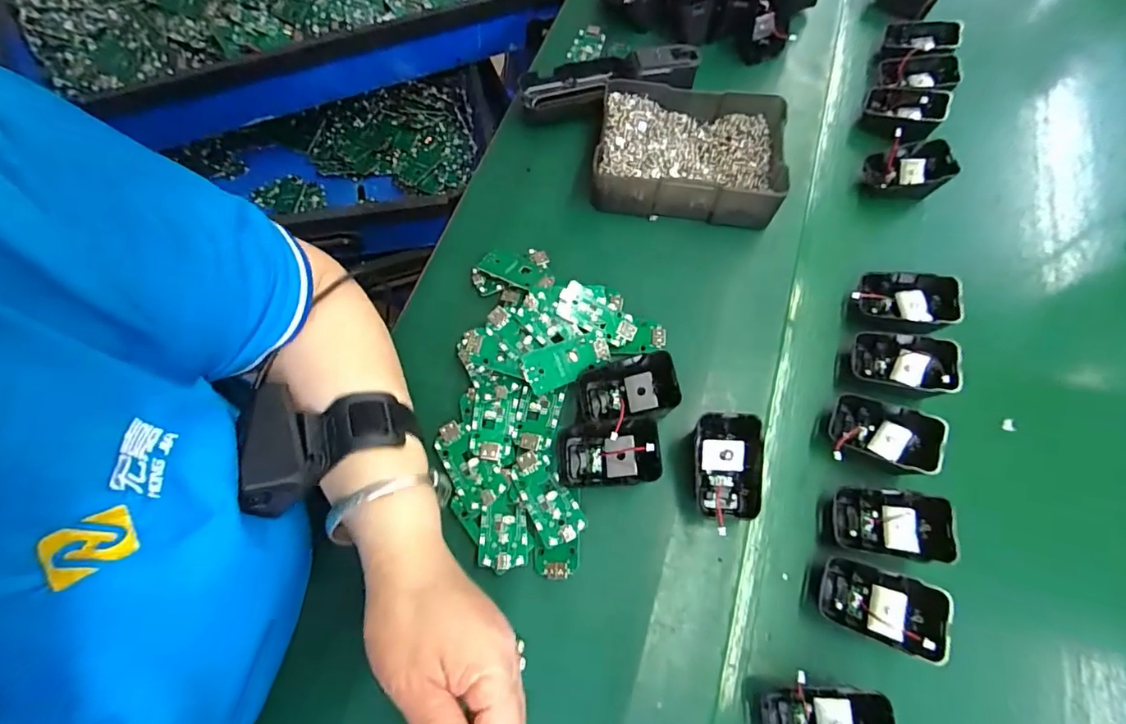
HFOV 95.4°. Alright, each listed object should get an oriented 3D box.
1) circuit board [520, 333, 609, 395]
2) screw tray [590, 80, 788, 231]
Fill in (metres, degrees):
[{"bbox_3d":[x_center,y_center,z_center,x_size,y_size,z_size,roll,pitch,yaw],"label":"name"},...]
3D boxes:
[{"bbox_3d":[0.003,0.000,0.381,0.065,0.006,0.031,-17,84,-7],"label":"circuit board"},{"bbox_3d":[0.111,-0.184,0.455,0.160,0.042,0.119,8,64,1],"label":"screw tray"}]

